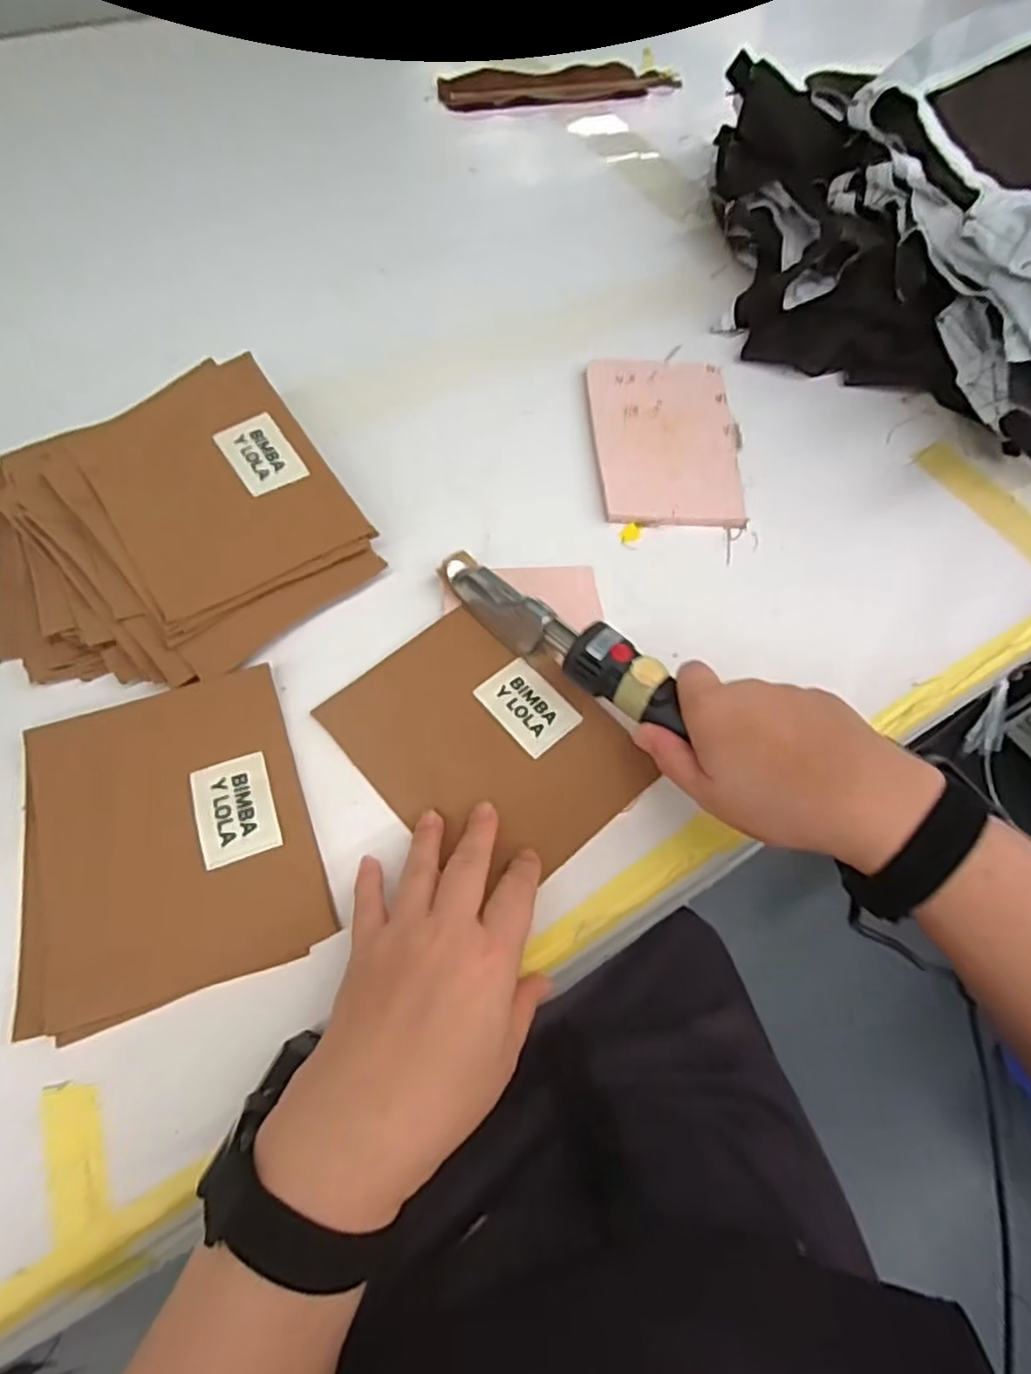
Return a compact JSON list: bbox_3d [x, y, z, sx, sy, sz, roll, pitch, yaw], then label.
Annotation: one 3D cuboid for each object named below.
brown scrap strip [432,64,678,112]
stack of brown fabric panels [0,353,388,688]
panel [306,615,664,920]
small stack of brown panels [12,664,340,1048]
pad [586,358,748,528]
[{"bbox_3d":[0.058,-0.752,0.857,0.304,0.014,0.109,-23,65,-16],"label":"brown scrap strip"},{"bbox_3d":[-0.237,-0.109,0.453,0.229,0.049,0.229,-33,68,-20],"label":"stack of brown fabric panels"},{"bbox_3d":[-0.017,0.032,0.414,0.130,0.010,0.167,-40,71,-22],"label":"panel"},{"bbox_3d":[-0.192,0.079,0.373,0.149,0.011,0.168,-17,64,-13],"label":"small stack of brown panels"},{"bbox_3d":[0.119,-0.201,0.552,0.112,0.008,0.183,2,61,-3],"label":"pad"}]

